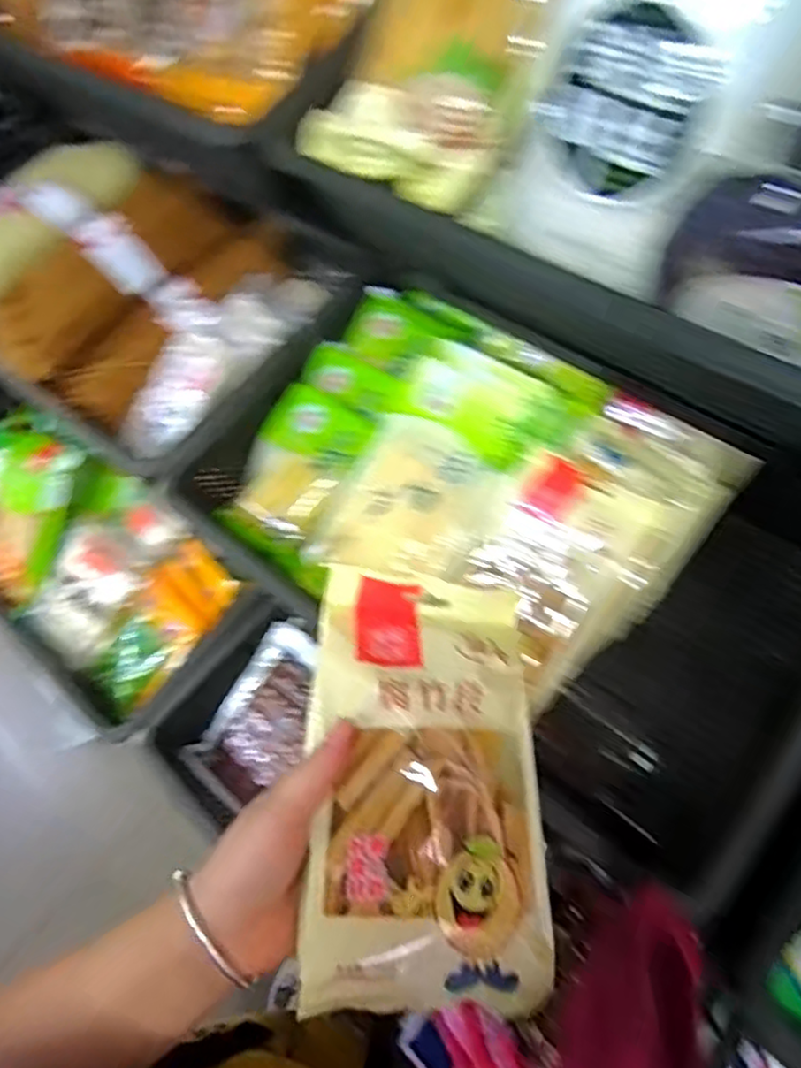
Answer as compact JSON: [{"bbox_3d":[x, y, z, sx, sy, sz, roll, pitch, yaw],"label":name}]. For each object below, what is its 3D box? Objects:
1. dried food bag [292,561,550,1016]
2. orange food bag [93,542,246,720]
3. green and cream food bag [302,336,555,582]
[{"bbox_3d":[0.013,0.122,0.352,0.115,0.050,0.212,-2,55,2],"label":"dried food bag"},{"bbox_3d":[-0.299,0.118,0.863,0.121,0.055,0.202,33,88,29],"label":"orange food bag"},{"bbox_3d":[0.028,-0.060,0.646,0.158,0.026,0.247,27,87,27],"label":"green and cream food bag"}]

